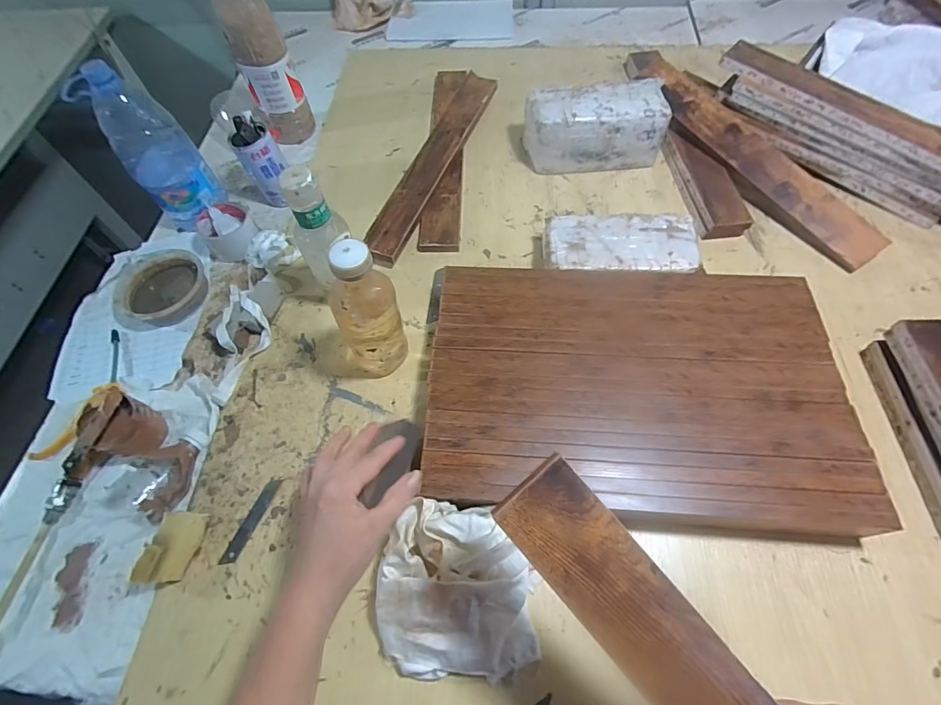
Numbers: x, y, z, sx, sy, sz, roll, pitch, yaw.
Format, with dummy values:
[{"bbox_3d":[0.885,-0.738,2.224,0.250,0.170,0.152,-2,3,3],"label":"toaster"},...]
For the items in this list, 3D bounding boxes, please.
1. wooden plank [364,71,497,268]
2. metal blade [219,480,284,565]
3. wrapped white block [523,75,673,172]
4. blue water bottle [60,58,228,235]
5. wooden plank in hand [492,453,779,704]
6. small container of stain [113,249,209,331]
[{"bbox_3d":[-0.057,-0.330,0.758,0.067,0.022,0.458,20,64,10],"label":"wooden plank"},{"bbox_3d":[-0.248,0.190,0.503,0.019,0.005,0.096,16,64,18],"label":"metal blade"},{"bbox_3d":[0.202,-0.371,0.740,0.219,0.103,0.101,-6,61,-1],"label":"wrapped white block"},{"bbox_3d":[-0.459,-0.289,0.659,0.100,0.224,0.085,-33,65,-15],"label":"blue water bottle"},{"bbox_3d":[0.108,0.169,0.277,0.061,0.015,0.223,-40,86,-5],"label":"wooden plank in hand"},{"bbox_3d":[-0.470,-0.101,0.664,0.130,0.030,0.136,1,61,3],"label":"small container of stain"}]

